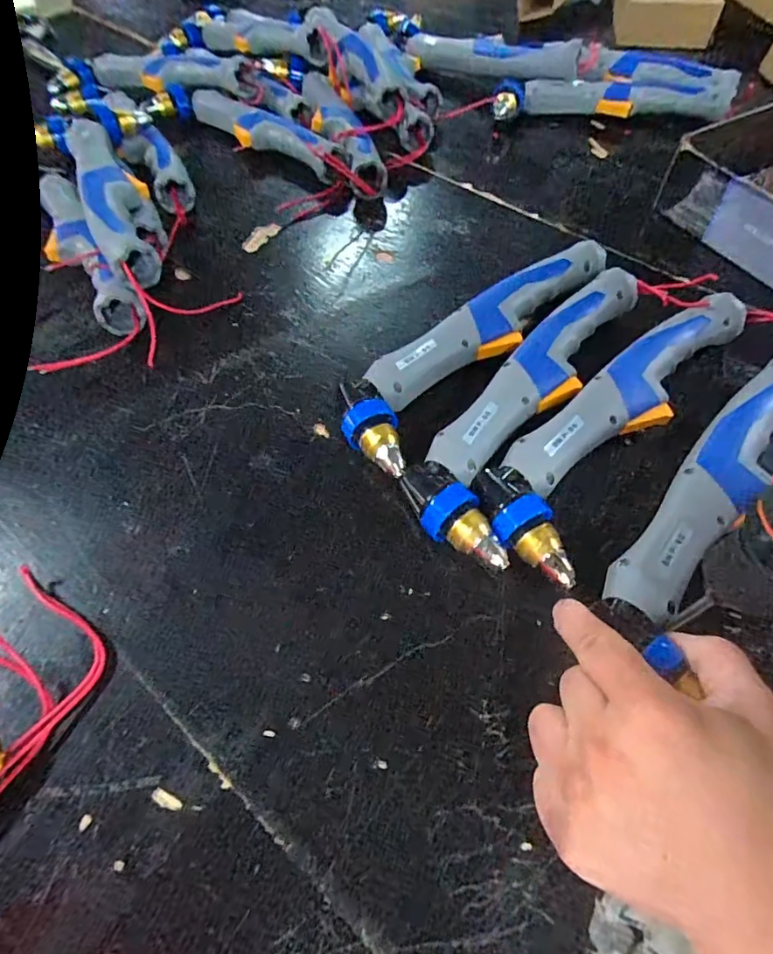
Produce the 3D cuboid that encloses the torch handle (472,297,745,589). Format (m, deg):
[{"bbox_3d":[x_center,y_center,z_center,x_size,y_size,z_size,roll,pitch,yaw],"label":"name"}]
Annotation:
[{"bbox_3d":[0.152,-0.044,0.340,0.071,0.034,0.258,34,65,21],"label":"torch handle"}]

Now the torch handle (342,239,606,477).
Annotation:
[{"bbox_3d":[0.068,-0.103,0.380,0.068,0.036,0.265,37,66,22],"label":"torch handle"}]

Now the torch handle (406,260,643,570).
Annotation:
[{"bbox_3d":[0.099,-0.061,0.354,0.077,0.035,0.266,25,63,17],"label":"torch handle"}]

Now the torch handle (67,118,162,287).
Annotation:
[{"bbox_3d":[-0.243,-0.251,0.449,0.053,0.035,0.235,-21,60,-12],"label":"torch handle"}]

